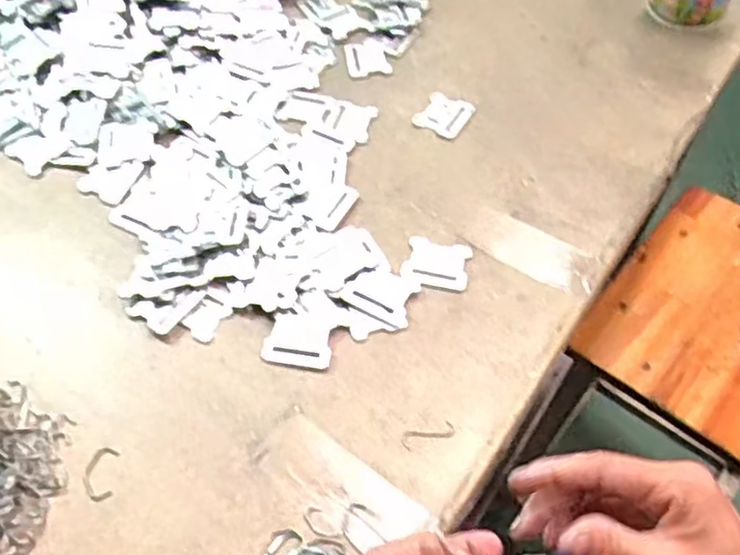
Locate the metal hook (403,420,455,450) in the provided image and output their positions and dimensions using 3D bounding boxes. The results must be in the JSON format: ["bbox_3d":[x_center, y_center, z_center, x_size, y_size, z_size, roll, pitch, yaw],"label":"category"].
[{"bbox_3d":[0.042,0.111,0.467,0.037,0.004,0.012,-14,57,-8],"label":"metal hook"}]

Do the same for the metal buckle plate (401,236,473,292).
[{"bbox_3d":[0.055,-0.011,0.545,0.052,0.006,0.047,8,57,7],"label":"metal buckle plate"}]

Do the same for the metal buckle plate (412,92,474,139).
[{"bbox_3d":[0.073,-0.161,0.648,0.049,0.004,0.052,27,61,18],"label":"metal buckle plate"}]

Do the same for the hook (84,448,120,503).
[{"bbox_3d":[-0.186,0.135,0.454,0.021,0.004,0.037,-2,56,1],"label":"hook"}]

